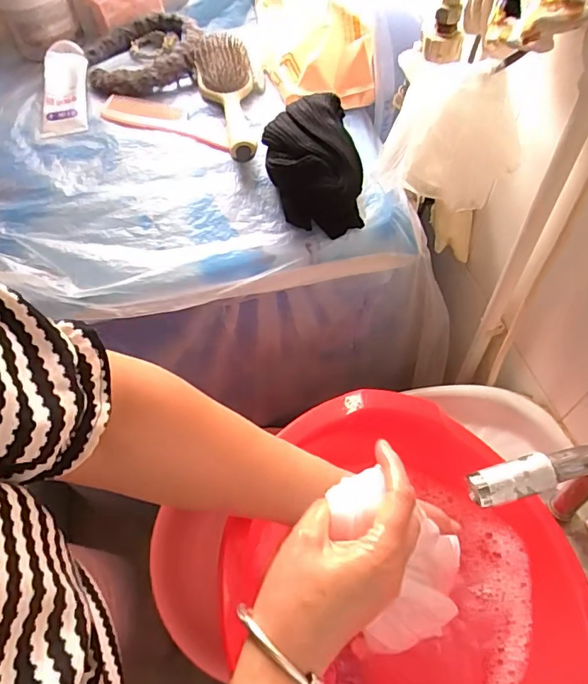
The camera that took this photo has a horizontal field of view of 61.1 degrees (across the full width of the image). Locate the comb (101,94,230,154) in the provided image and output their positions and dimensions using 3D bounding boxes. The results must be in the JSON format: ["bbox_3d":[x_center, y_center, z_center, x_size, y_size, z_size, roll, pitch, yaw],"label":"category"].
[{"bbox_3d":[-0.160,-0.278,0.622,0.179,0.008,0.051,17,70,10],"label":"comb"}]

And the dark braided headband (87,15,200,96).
[{"bbox_3d":[-0.202,-0.391,0.671,0.152,0.037,0.136,-13,57,-6],"label":"dark braided headband"}]

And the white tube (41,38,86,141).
[{"bbox_3d":[-0.301,-0.334,0.649,0.056,0.035,0.158,-9,56,-3],"label":"white tube"}]

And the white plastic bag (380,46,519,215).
[{"bbox_3d":[0.144,-0.191,0.468,0.127,0.115,0.055,19,59,14],"label":"white plastic bag"}]

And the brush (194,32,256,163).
[{"bbox_3d":[-0.081,-0.312,0.621,0.070,0.037,0.212,-12,71,-5],"label":"brush"}]

